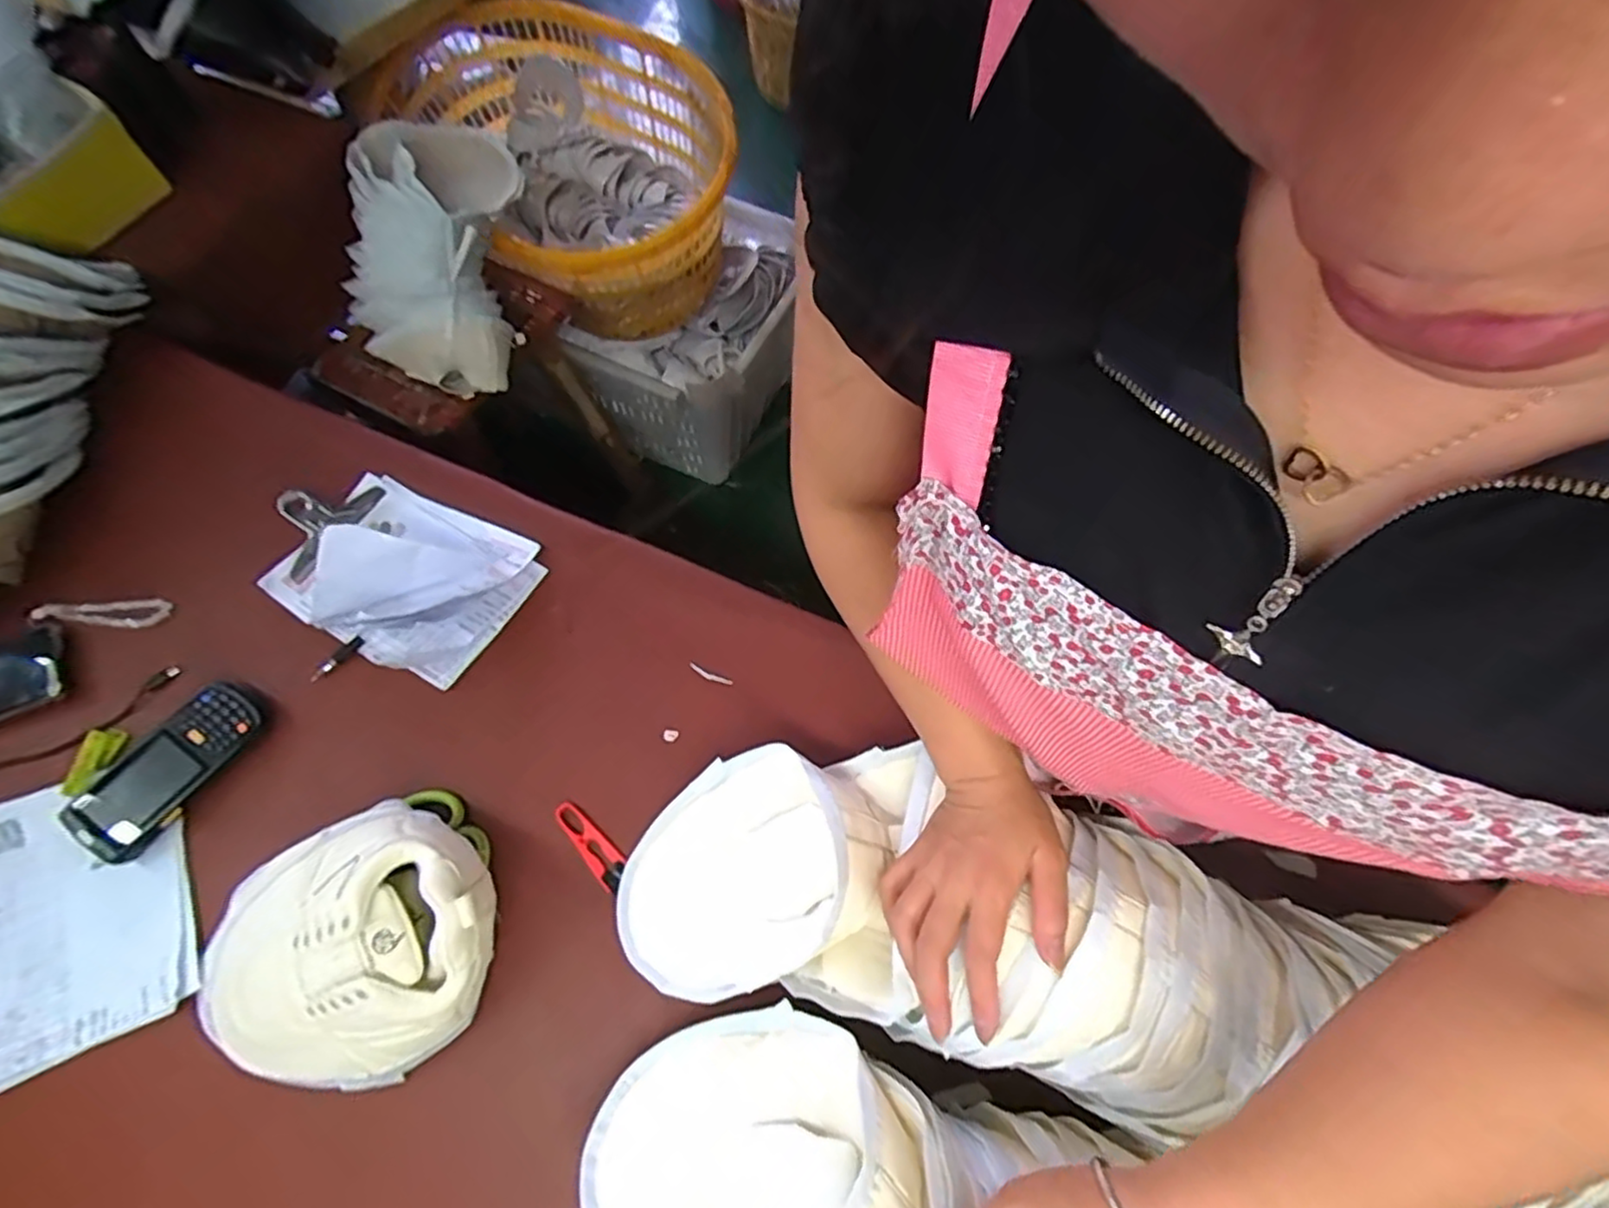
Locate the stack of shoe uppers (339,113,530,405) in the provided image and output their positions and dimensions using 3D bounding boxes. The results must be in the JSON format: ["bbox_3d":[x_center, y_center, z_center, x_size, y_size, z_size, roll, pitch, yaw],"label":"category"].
[{"bbox_3d":[-0.540,-0.517,1.009,0.204,0.189,0.353,2,64,-2],"label":"stack of shoe uppers"}]

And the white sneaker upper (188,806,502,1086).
[{"bbox_3d":[-0.338,0.250,0.504,0.216,0.102,0.181,-27,69,-15],"label":"white sneaker upper"}]

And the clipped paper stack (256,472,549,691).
[{"bbox_3d":[-0.396,-0.048,0.653,0.233,0.092,0.166,26,66,9],"label":"clipped paper stack"}]

